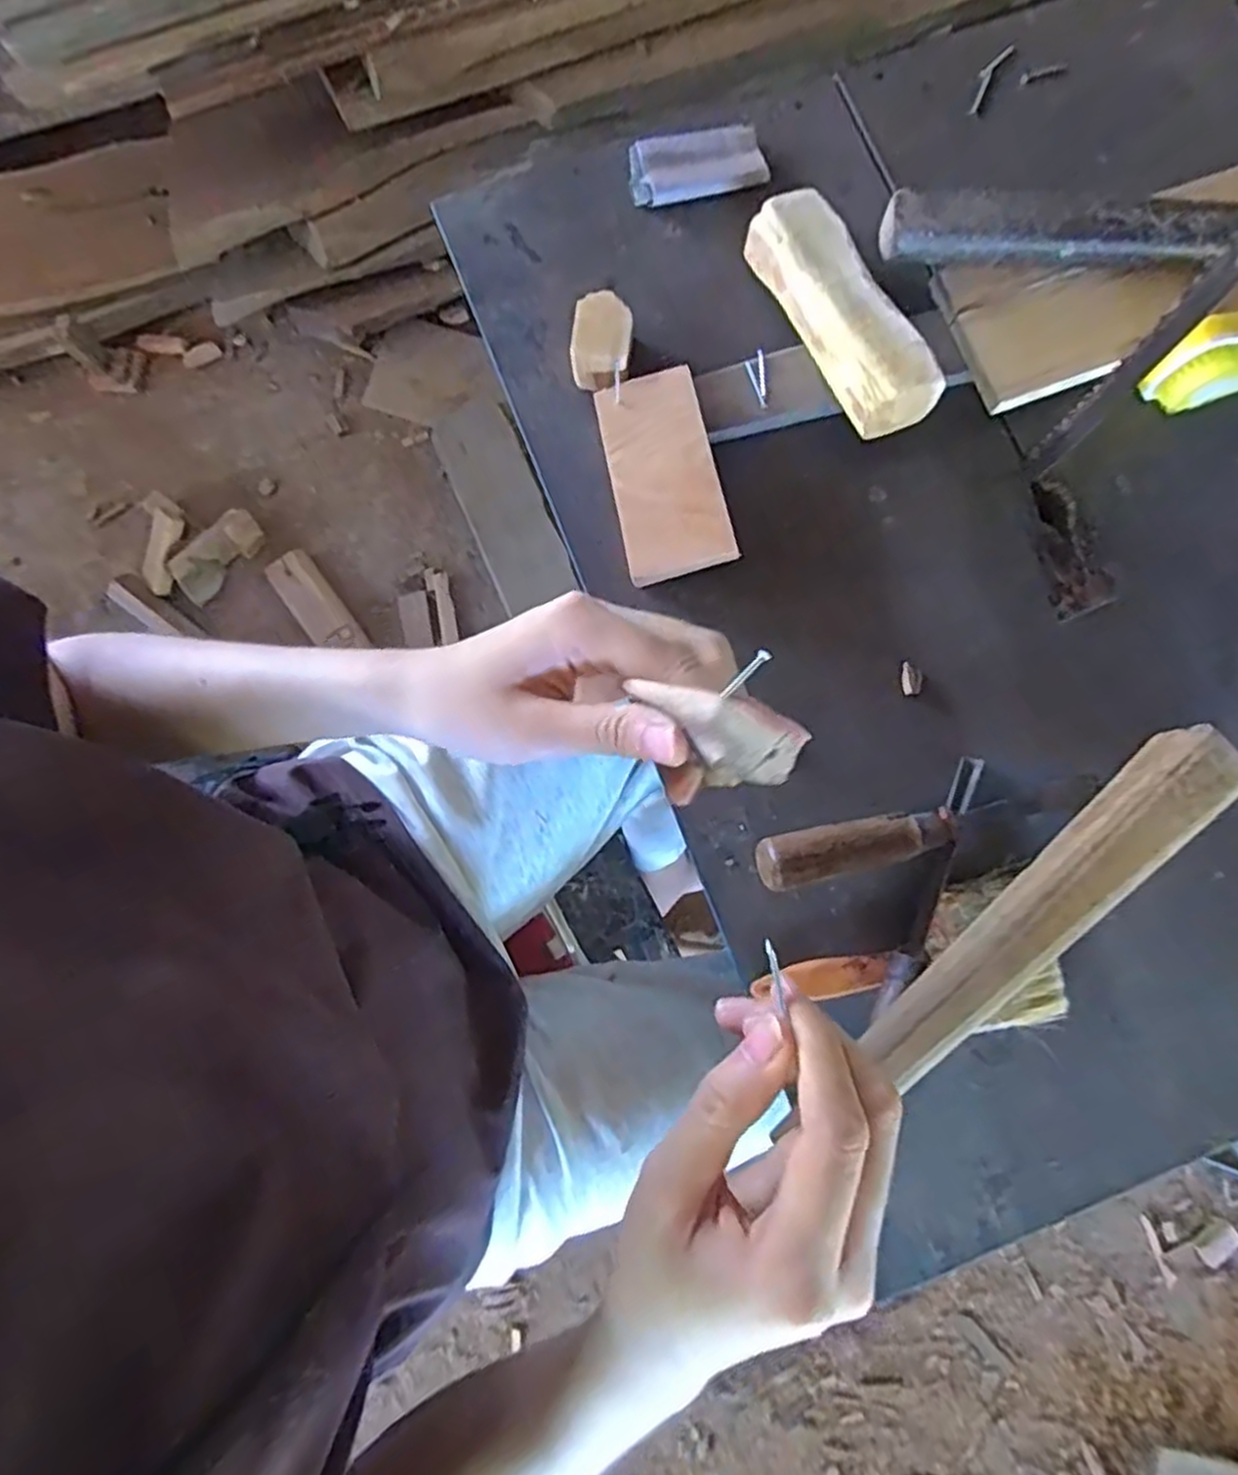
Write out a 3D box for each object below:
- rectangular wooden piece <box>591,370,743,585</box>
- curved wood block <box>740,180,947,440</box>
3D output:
[{"bbox_3d":[0.028,-0.173,0.494,0.069,0.010,0.131,-15,88,15],"label":"rectangular wooden piece"},{"bbox_3d":[0.144,-0.282,0.493,0.056,0.039,0.174,-23,79,-4],"label":"curved wood block"}]

